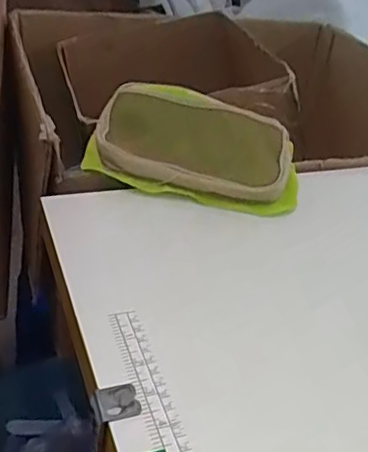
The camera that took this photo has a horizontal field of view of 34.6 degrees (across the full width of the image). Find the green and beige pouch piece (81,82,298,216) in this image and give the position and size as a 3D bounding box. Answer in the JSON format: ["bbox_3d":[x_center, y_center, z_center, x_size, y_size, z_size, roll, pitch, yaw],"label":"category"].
[{"bbox_3d":[0.013,-0.082,0.623,0.216,0.033,0.138,14,57,7],"label":"green and beige pouch piece"}]

